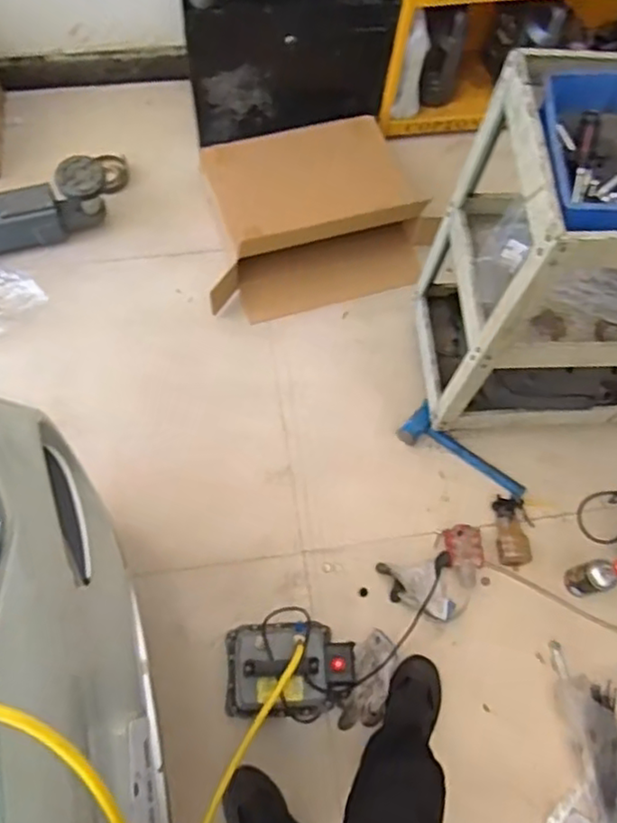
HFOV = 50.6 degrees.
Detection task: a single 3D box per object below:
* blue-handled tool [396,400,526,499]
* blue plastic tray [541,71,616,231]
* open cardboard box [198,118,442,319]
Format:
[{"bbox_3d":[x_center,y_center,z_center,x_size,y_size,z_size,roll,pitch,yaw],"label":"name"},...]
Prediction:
[{"bbox_3d":[0.348,0.104,1.459,0.306,0.065,0.092,38,72,11],"label":"blue-handled tool"},{"bbox_3d":[0.413,-0.358,0.905,0.179,0.080,0.270,4,67,-2],"label":"blue plastic tray"},{"bbox_3d":[-0.002,-0.515,1.671,0.568,0.146,0.462,-14,71,-8],"label":"open cardboard box"}]

